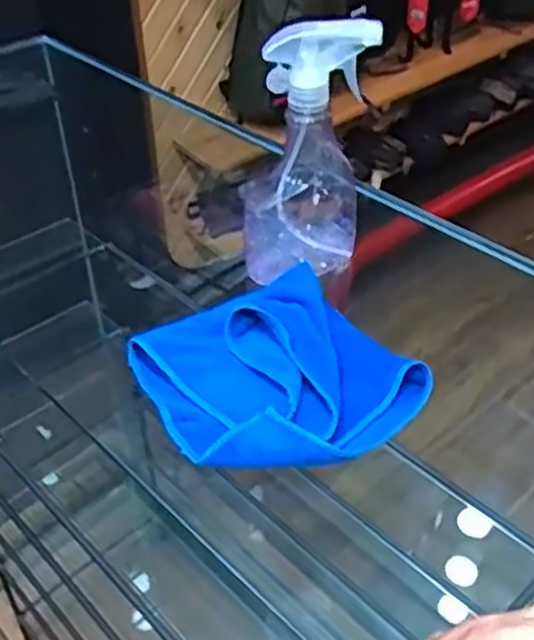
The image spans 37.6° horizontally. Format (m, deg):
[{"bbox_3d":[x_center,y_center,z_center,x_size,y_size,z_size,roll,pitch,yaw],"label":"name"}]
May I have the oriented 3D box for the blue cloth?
[{"bbox_3d":[0.006,0.036,0.577,0.175,0.036,0.168,-21,43,-22],"label":"blue cloth"}]

